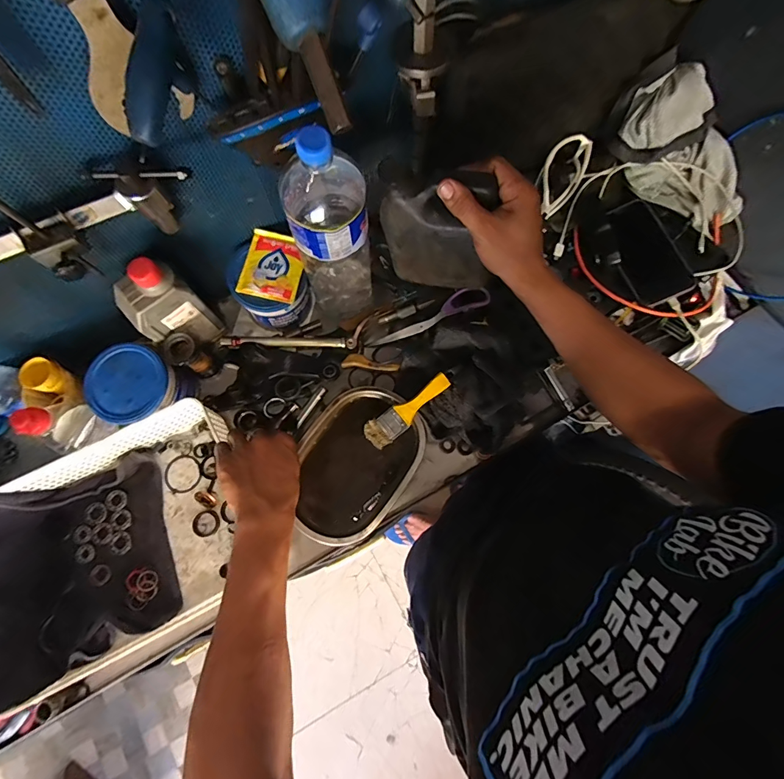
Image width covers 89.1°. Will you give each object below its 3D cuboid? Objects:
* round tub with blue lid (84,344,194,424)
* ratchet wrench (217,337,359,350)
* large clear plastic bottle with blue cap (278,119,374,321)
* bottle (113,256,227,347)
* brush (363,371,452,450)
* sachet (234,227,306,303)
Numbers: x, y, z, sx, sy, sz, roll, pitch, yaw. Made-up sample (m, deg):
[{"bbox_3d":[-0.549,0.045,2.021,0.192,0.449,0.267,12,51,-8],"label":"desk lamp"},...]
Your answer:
[{"bbox_3d":[-0.339,-0.002,0.536,0.104,0.075,0.102,38,79,8],"label":"round tub with blue lid"},{"bbox_3d":[-0.151,-0.071,0.594,0.193,0.023,0.015,-1,77,-1],"label":"ratchet wrench"},{"bbox_3d":[-0.072,-0.186,0.488,0.085,0.297,0.090,-11,77,-4],"label":"large clear plastic bottle with blue cap"},{"bbox_3d":[-0.292,-0.101,0.524,0.082,0.168,0.061,-40,80,-9],"label":"bottle"},{"bbox_3d":[0.023,0.029,0.569,0.141,0.012,0.041,-40,80,8],"label":"brush"},{"bbox_3d":[-0.162,-0.169,0.545,0.080,0.009,0.094,12,77,2],"label":"sachet"}]

